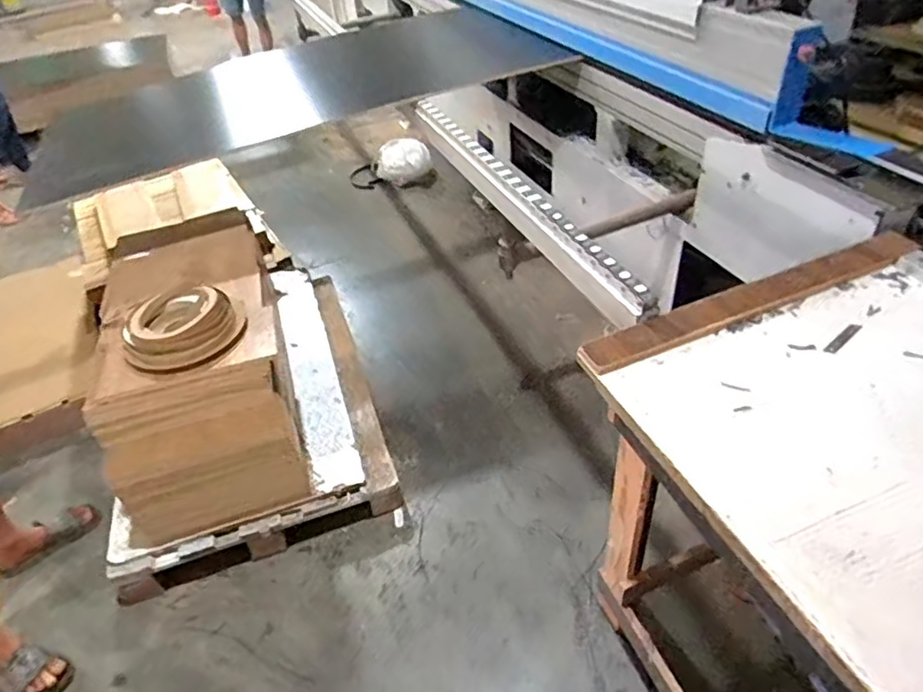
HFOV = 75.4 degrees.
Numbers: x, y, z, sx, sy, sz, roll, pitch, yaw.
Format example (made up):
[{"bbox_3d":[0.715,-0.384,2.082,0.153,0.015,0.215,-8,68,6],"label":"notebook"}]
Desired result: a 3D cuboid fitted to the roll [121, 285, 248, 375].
[{"bbox_3d":[-0.715,-0.047,1.538,0.290,0.085,0.237,-27,45,-20],"label":"roll"}]

